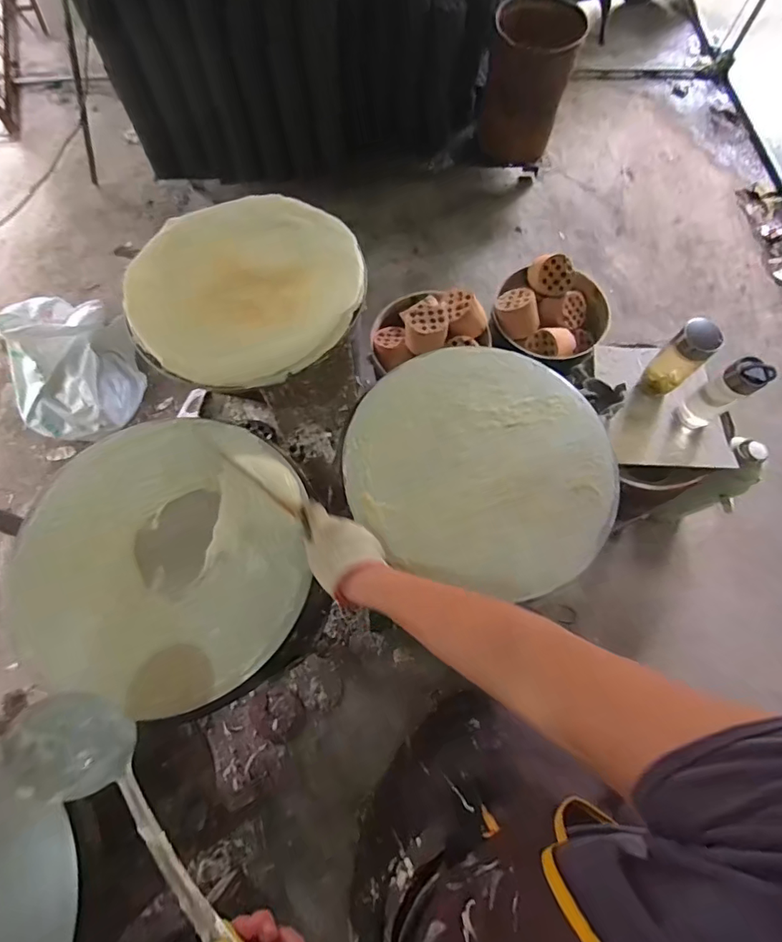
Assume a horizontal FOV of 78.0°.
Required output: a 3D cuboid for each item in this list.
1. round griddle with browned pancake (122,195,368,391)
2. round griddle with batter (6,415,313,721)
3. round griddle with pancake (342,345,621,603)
[{"bbox_3d":[-0.233,-0.307,0.774,0.366,0.047,0.357,0,69,0],"label":"round griddle with browned pancake"},{"bbox_3d":[-0.286,0.103,0.634,0.348,0.062,0.379,4,64,-8],"label":"round griddle with batter"},{"bbox_3d":[0.134,-0.022,0.696,0.376,0.040,0.365,0,69,0],"label":"round griddle with pancake"}]

